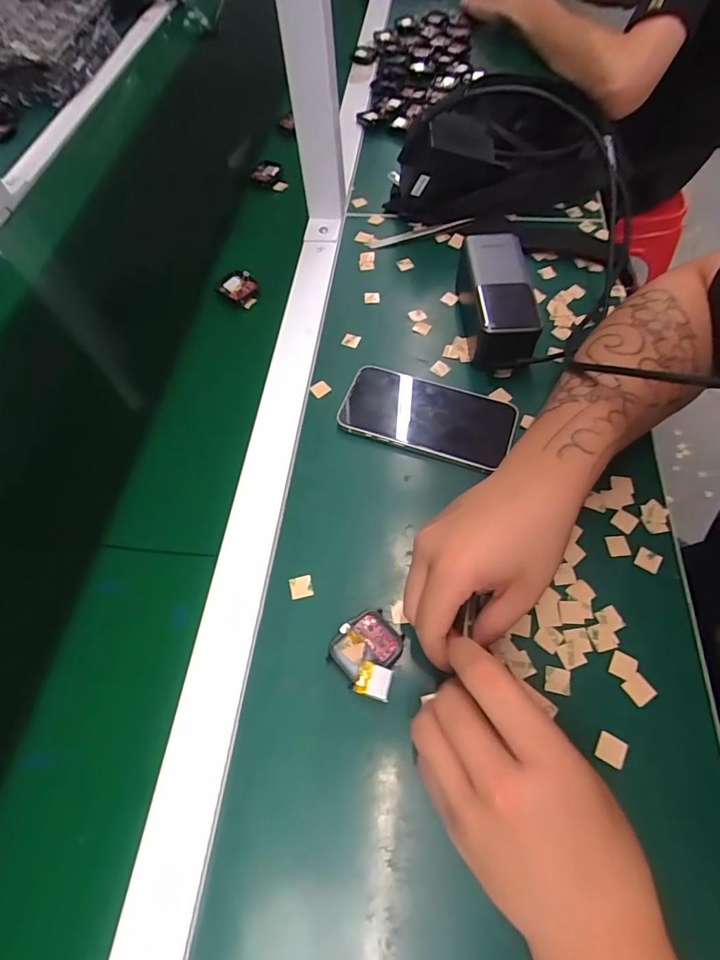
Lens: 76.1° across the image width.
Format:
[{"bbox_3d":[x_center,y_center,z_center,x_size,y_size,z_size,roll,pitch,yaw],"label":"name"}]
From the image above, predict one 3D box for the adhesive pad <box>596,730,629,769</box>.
[{"bbox_3d":[0.153,0.164,0.279,0.016,0.004,0.016,25,66,16],"label":"adhesive pad"}]

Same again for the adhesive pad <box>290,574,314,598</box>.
[{"bbox_3d":[-0.043,0.078,0.335,0.016,0.004,0.015,-12,62,-3],"label":"adhesive pad"}]

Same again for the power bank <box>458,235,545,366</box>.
[{"bbox_3d":[0.127,-0.170,0.433,0.051,0.053,0.140,0,62,3],"label":"power bank"}]

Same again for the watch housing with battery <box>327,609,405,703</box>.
[{"bbox_3d":[0.005,0.112,0.303,0.045,0.015,0.049,24,66,15],"label":"watch housing with battery"}]

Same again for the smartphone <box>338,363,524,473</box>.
[{"bbox_3d":[0.058,-0.057,0.400,0.144,0.012,0.075,17,64,12],"label":"smartphone"}]

